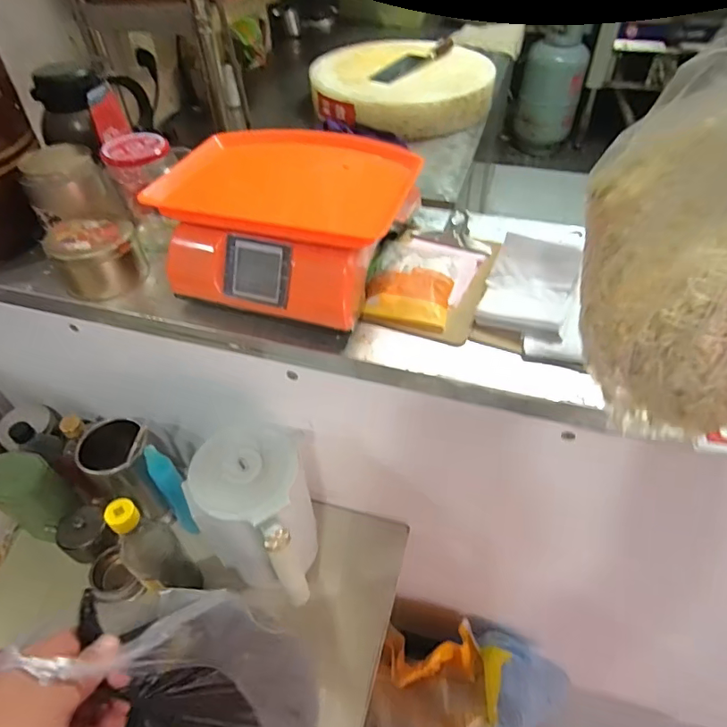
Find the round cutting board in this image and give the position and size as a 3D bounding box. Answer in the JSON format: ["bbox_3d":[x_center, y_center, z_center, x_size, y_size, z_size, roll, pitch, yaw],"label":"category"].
[{"bbox_3d":[0.095,-0.688,1.253,0.424,0.113,0.365,-8,48,-3],"label":"round cutting board"}]

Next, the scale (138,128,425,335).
[{"bbox_3d":[-0.088,-0.176,0.594,0.271,0.118,0.221,13,50,15],"label":"scale"}]

